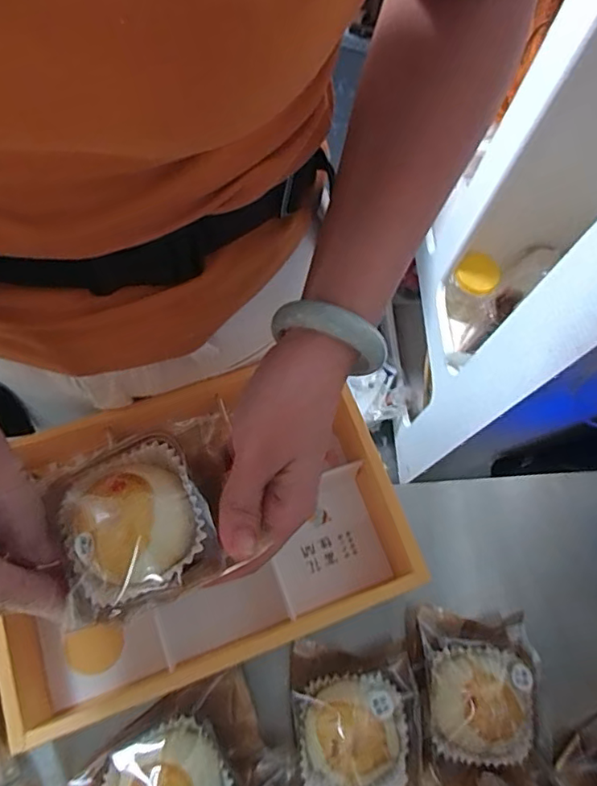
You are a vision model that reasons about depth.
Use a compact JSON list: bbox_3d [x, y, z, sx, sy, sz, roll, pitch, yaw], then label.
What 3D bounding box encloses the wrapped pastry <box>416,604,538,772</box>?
[{"bbox_3d":[0.115,0.186,0.349,0.076,0.026,0.086,8,70,-1],"label":"wrapped pastry"}]

